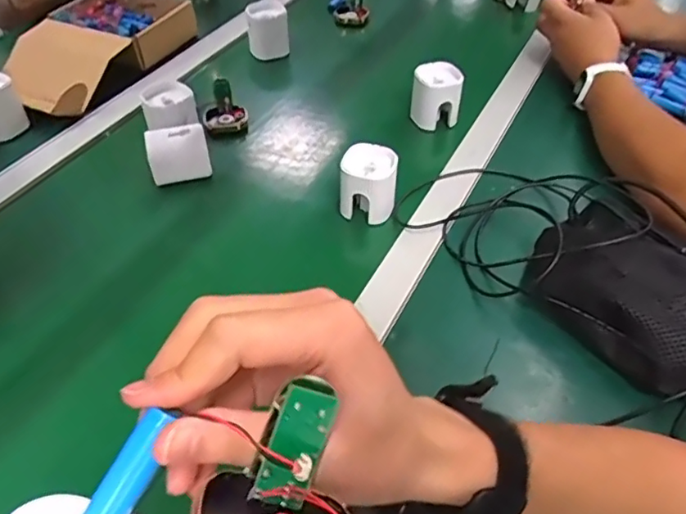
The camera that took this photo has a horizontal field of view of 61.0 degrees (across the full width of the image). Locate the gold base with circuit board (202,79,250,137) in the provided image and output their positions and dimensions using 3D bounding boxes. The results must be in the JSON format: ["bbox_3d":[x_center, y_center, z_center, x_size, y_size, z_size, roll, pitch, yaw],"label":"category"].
[{"bbox_3d":[-0.153,-0.190,0.751,0.056,0.051,0.055,-11,45,-12],"label":"gold base with circuit board"}]

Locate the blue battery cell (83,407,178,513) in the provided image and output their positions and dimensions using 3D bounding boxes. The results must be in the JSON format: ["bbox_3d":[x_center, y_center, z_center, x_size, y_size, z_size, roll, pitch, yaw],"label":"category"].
[{"bbox_3d":[-0.073,0.075,0.196,0.012,0.009,0.045,21,76,19],"label":"blue battery cell"}]

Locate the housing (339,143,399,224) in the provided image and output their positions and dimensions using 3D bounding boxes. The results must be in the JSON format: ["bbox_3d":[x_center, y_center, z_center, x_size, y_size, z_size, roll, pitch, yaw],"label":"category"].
[{"bbox_3d":[0.027,-0.073,0.612,0.056,0.074,0.050,5,44,4],"label":"housing"}]

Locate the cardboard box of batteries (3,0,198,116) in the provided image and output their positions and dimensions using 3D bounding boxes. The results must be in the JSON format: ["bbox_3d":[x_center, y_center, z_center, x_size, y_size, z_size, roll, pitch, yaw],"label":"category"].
[{"bbox_3d":[-0.358,-0.314,0.849,0.184,0.056,0.313,20,47,18],"label":"cardboard box of batteries"}]

